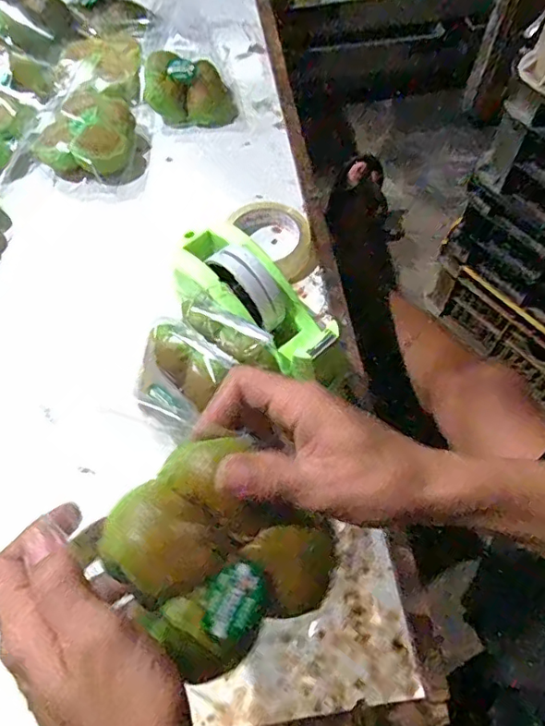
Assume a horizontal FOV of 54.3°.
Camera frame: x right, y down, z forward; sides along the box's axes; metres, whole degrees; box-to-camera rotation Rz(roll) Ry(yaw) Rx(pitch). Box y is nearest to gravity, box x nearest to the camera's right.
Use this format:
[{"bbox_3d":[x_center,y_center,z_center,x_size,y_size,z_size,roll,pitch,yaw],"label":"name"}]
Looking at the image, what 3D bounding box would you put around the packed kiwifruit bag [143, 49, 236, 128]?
[{"bbox_3d":[-0.109,-0.353,0.695,0.116,0.052,0.082,-12,61,-8],"label":"packed kiwifruit bag"}]

